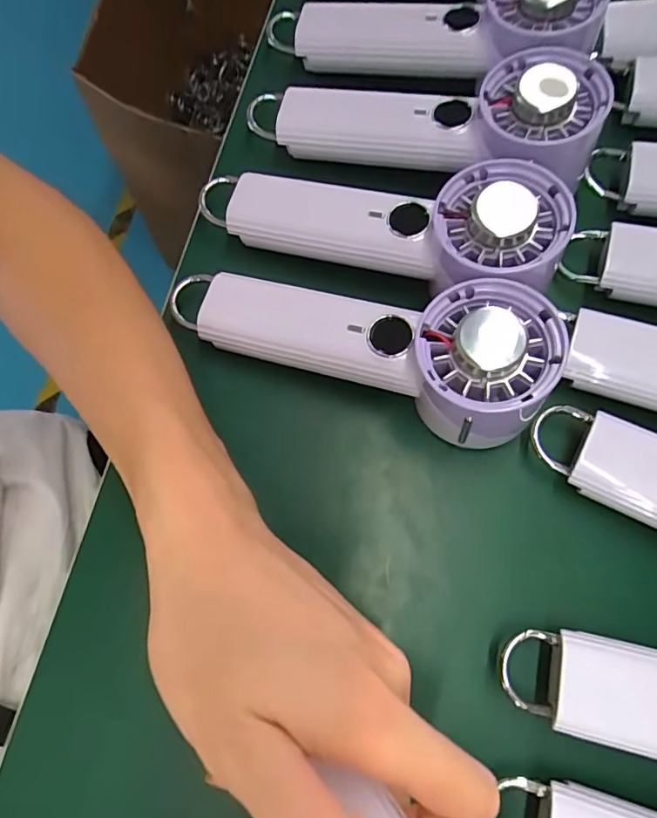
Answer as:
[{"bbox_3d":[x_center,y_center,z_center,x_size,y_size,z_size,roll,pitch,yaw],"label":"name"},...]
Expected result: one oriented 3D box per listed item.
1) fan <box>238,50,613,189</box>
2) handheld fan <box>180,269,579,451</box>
[{"bbox_3d":[0.051,-0.165,0.292,0.192,0.045,0.070,13,73,24],"label":"fan"},{"bbox_3d":[0.011,-0.033,0.260,0.193,0.060,0.064,14,74,18],"label":"handheld fan"}]

